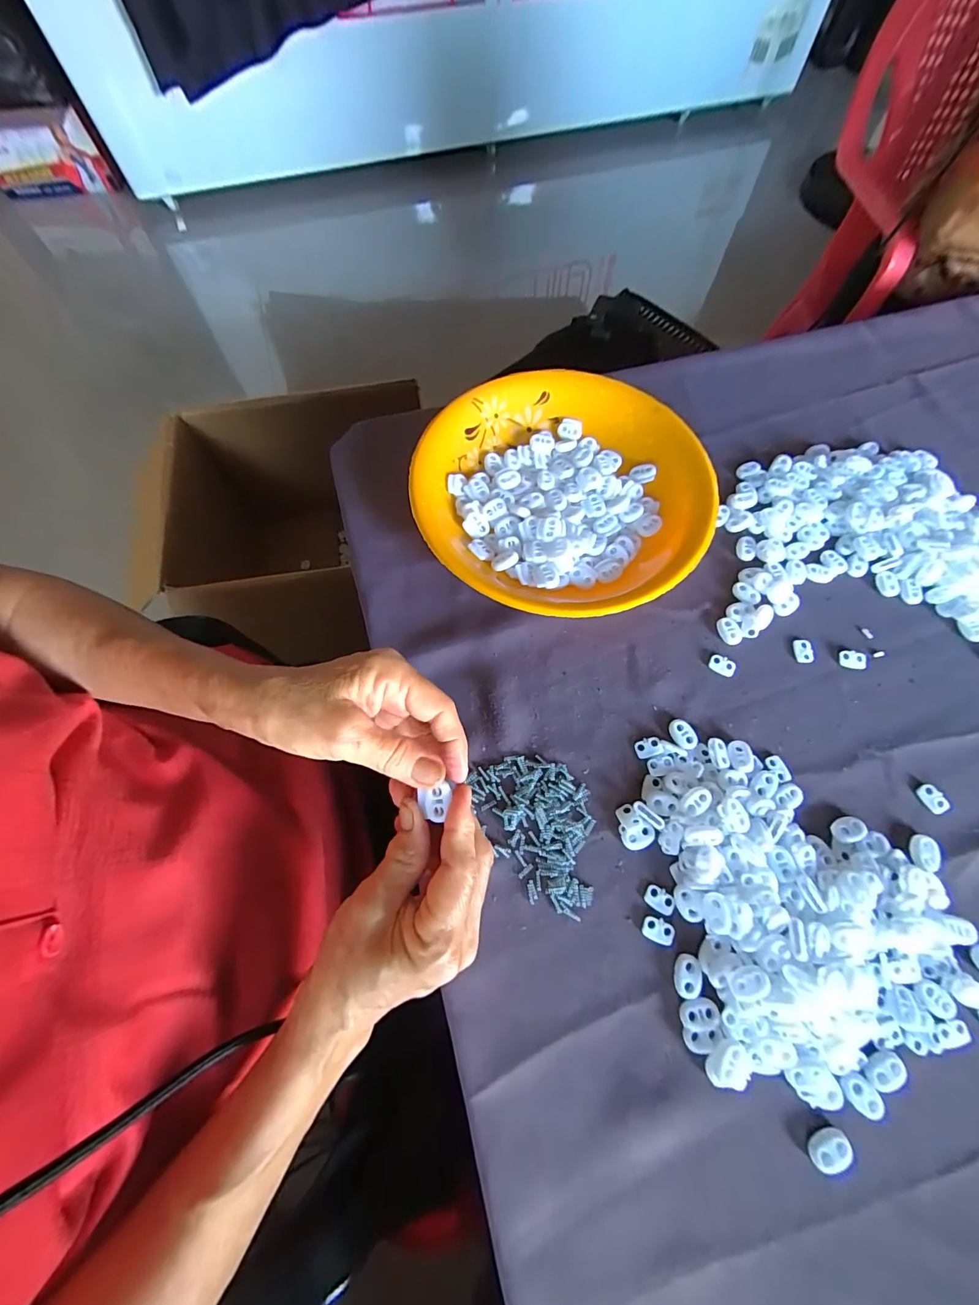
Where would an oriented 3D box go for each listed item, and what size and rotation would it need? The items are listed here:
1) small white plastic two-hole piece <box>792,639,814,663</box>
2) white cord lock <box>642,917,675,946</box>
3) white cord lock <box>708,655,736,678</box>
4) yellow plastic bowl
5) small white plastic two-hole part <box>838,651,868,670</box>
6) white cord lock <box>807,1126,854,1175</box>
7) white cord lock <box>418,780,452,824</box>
[{"bbox_3d":[0.243,-0.001,0.345,0.015,0.004,0.018,-4,69,-2],"label":"small white plastic two-hole piece"},{"bbox_3d":[0.105,0.173,0.278,0.019,0.004,0.013,19,70,7],"label":"white cord lock"},{"bbox_3d":[0.180,0.010,0.345,0.020,0.004,0.013,31,72,11],"label":"white cord lock"},{"bbox_3d":[0.057,-0.132,0.369,0.229,0.043,0.229,0,69,0],"label":"yellow plastic bowl"},{"bbox_3d":[0.279,0.006,0.342,0.019,0.004,0.013,11,70,3],"label":"small white plastic two-hole part"},{"bbox_3d":[0.182,0.265,0.237,0.023,0.005,0.015,-14,70,-6],"label":"white cord lock"},{"bbox_3d":[-0.028,0.080,0.235,0.017,0.008,0.017,-14,70,-6],"label":"white cord lock"}]

